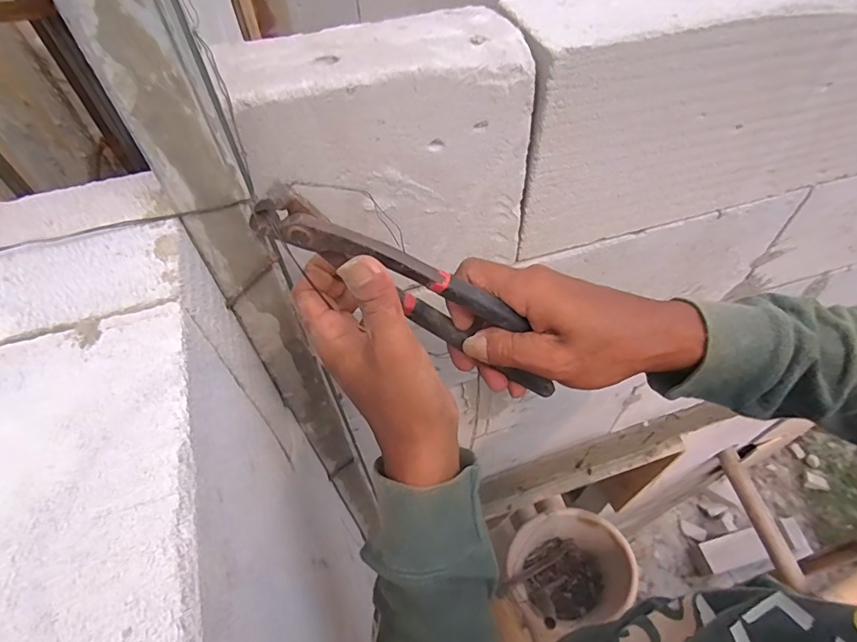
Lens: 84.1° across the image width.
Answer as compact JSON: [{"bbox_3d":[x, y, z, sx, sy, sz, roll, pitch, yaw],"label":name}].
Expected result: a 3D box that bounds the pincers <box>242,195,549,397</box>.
[{"bbox_3d":[0.004,-0.012,0.275,0.212,0.046,0.013,29,52,-21],"label":"pincers"}]

